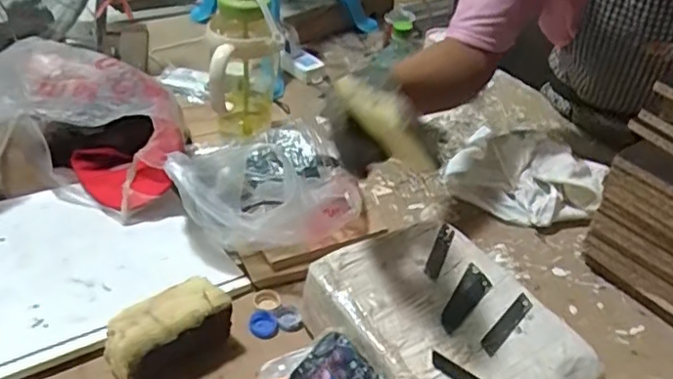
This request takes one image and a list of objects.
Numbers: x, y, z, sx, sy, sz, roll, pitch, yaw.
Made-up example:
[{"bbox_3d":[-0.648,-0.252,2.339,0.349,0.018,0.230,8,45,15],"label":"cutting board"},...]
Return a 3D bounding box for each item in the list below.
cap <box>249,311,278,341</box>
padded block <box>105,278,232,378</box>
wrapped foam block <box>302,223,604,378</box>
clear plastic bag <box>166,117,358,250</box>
[{"bbox_3d":[-0.084,0.157,0.730,0.031,0.010,0.035,5,37,-3],"label":"cap"},{"bbox_3d":[-0.173,0.150,0.662,0.125,0.064,0.061,-26,48,-36],"label":"padded block"},{"bbox_3d":[0.109,0.165,0.670,0.201,0.096,0.267,-18,44,-31],"label":"wrapped foam block"},{"bbox_3d":[-0.091,-0.010,0.842,0.233,0.125,0.187,5,37,-3],"label":"clear plastic bag"}]

